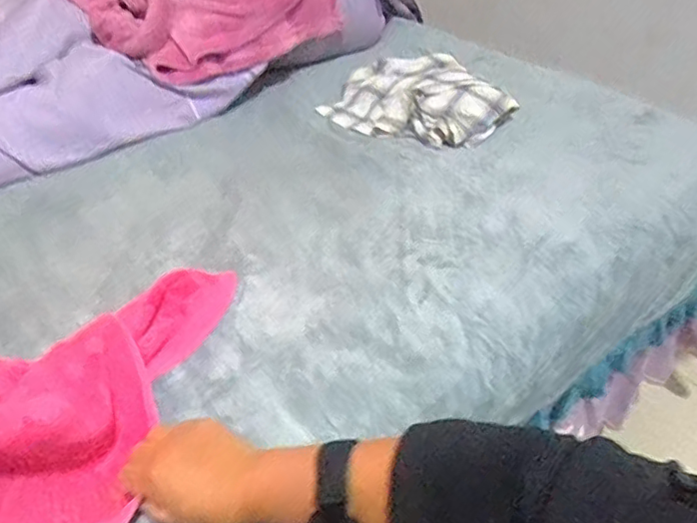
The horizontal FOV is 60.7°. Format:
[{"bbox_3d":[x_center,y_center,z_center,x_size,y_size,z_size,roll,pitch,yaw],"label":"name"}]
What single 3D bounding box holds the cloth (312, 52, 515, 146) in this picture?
[{"bbox_3d":[0.113,-0.283,0.980,0.313,0.055,0.217,22,46,27],"label":"cloth"}]

